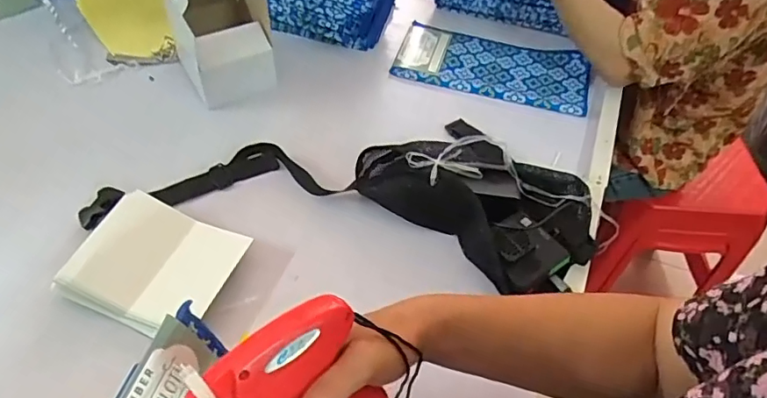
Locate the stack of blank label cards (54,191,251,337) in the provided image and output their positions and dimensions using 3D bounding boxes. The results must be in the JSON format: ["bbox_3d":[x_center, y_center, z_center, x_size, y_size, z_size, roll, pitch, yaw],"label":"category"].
[{"bbox_3d":[-0.241,0.069,0.554,0.149,0.019,0.132,24,60,3],"label":"stack of blank label cards"}]

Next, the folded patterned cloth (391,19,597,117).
[{"bbox_3d":[0.170,-0.213,0.828,0.301,0.016,0.145,14,48,14],"label":"folded patterned cloth"}]

